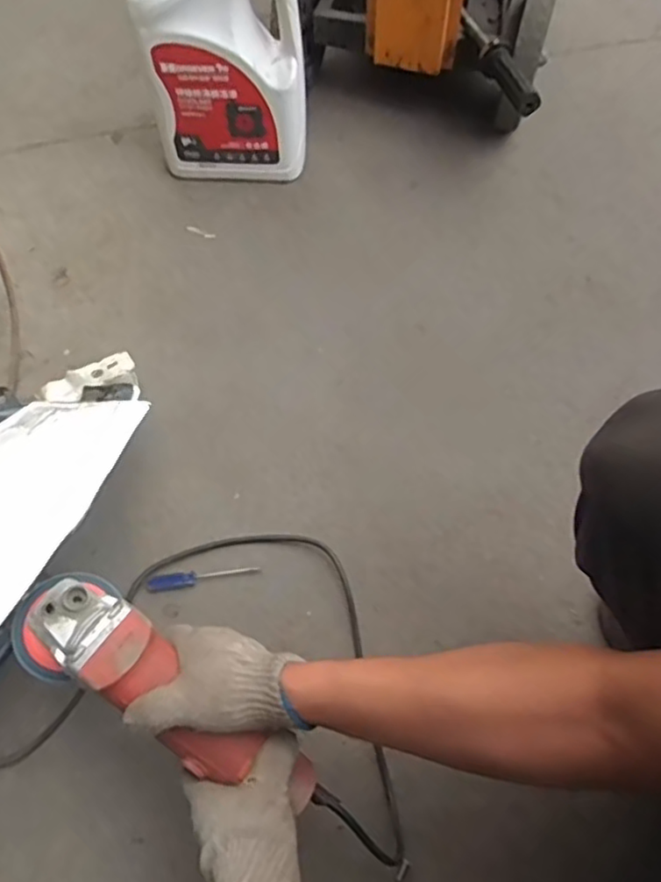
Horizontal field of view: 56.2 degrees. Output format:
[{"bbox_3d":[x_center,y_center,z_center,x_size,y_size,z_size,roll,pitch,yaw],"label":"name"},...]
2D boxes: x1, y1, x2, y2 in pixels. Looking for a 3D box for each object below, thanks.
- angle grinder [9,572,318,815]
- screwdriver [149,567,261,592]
[{"bbox_3d":[-0.140,0.204,0.498,0.284,0.087,0.087,35,69,5],"label":"angle grinder"},{"bbox_3d":[-0.138,0.151,0.675,0.119,0.012,0.017,-5,66,-4],"label":"screwdriver"}]

